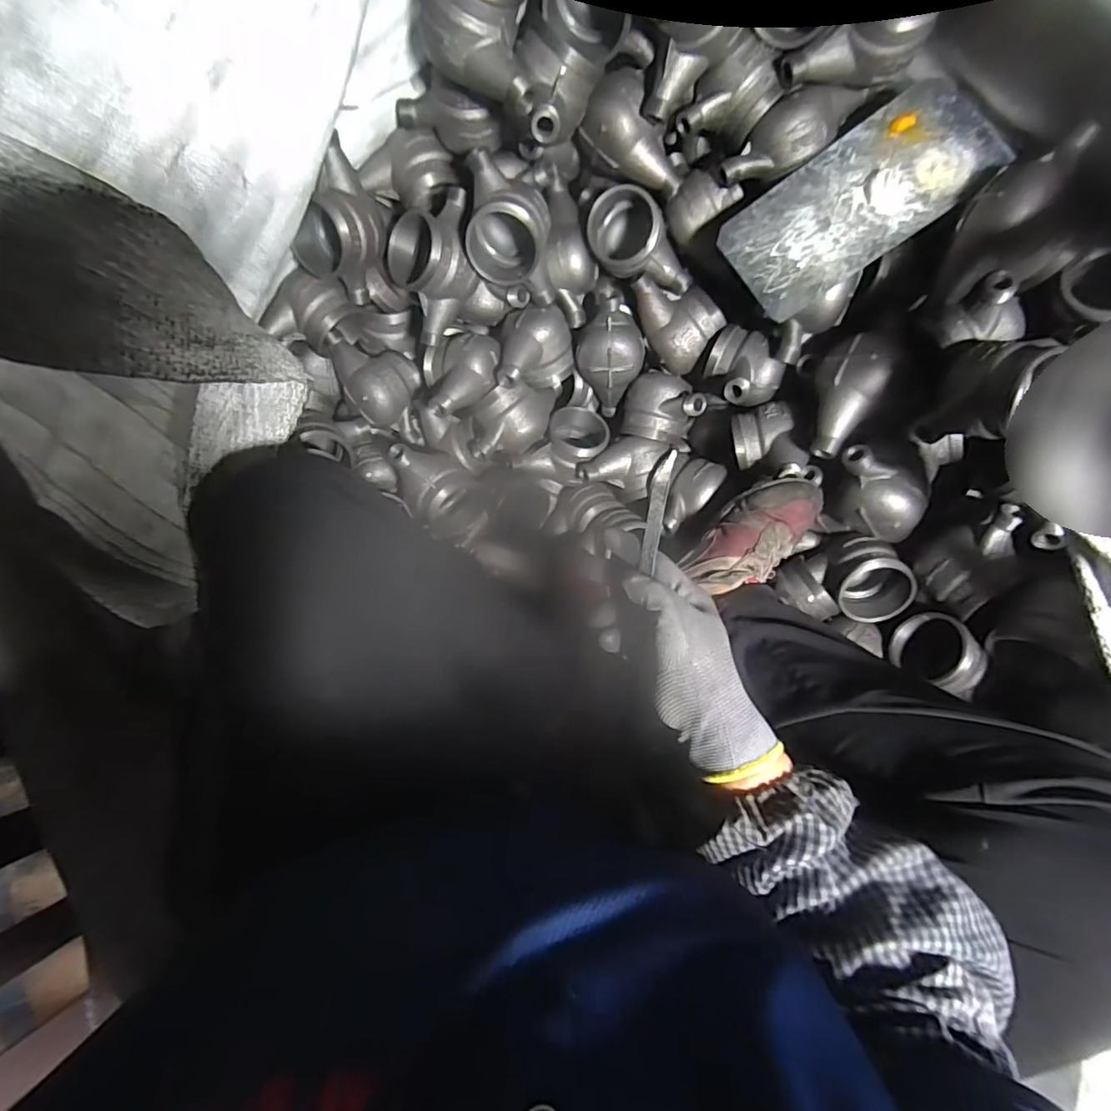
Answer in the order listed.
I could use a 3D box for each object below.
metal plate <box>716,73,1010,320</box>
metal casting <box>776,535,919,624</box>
[{"bbox_3d":[0.285,-0.341,0.526,0.234,0.009,0.121,-33,80,13],"label":"metal plate"},{"bbox_3d":[0.323,0.027,0.634,0.138,0.082,0.096,2,81,-4],"label":"metal casting"}]

